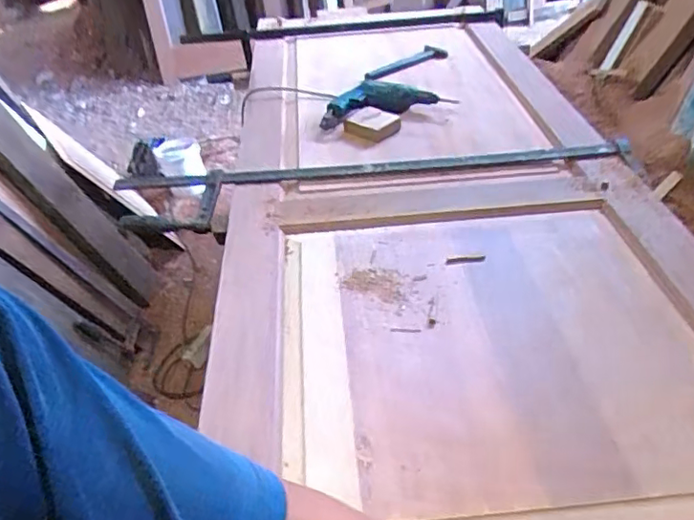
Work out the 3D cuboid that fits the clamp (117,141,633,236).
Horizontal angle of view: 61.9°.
[{"bbox_3d":[0.062,-0.175,1.223,1.112,0.034,0.166,-6,40,4],"label":"clamp"}]

